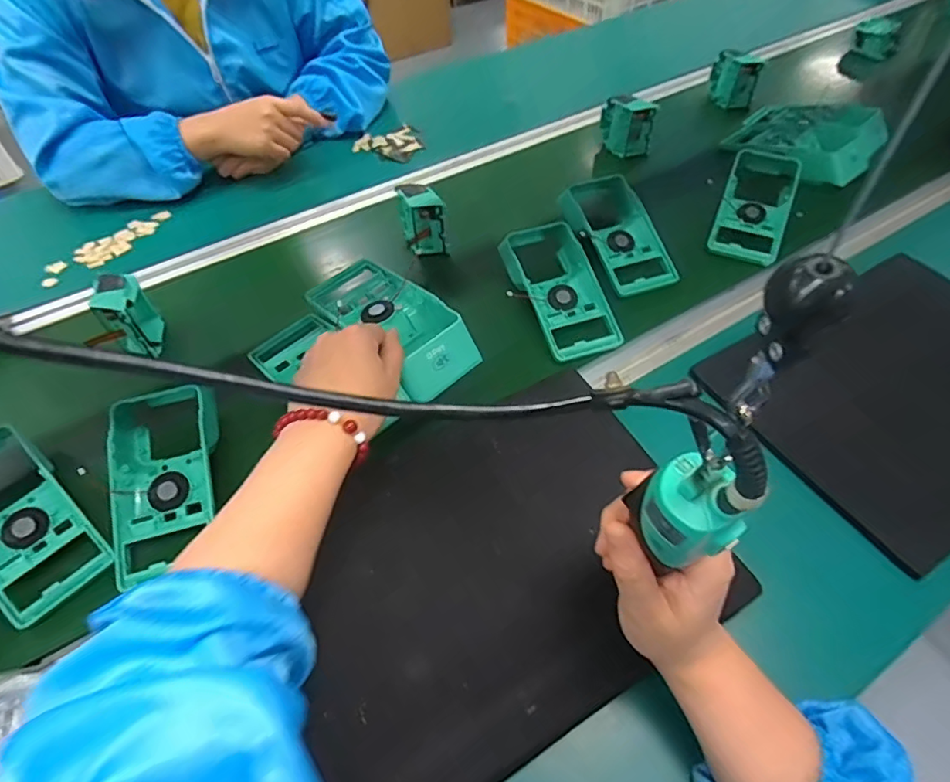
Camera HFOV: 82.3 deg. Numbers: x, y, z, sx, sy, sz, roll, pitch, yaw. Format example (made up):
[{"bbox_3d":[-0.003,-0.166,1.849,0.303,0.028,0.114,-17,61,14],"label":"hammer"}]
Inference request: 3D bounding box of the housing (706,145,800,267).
[{"bbox_3d":[0.370,-0.253,0.717,0.082,0.049,0.204,20,56,16],"label":"housing"}]

